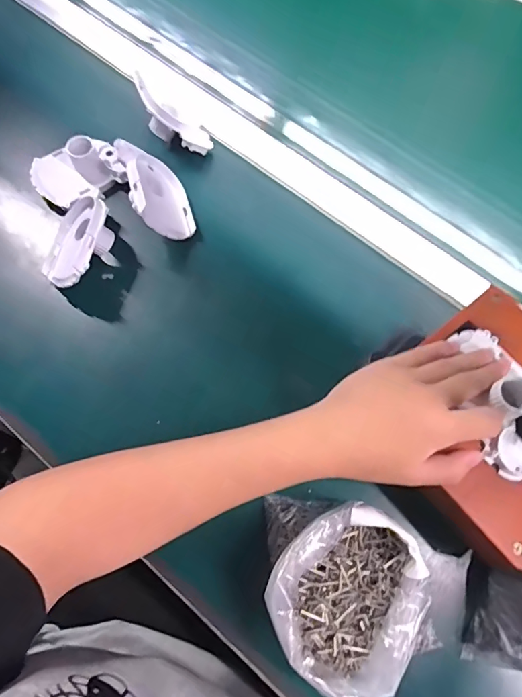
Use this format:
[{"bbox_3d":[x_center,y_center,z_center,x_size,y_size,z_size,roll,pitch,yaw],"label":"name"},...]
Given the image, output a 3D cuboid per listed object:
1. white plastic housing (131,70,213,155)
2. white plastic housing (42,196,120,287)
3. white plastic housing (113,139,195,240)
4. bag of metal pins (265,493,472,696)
[{"bbox_3d":[-0.093,-0.239,0.478,0.100,0.039,0.042,36,74,-16],"label":"white plastic housing"},{"bbox_3d":[-0.158,-0.094,0.435,0.071,0.048,0.087,9,78,40],"label":"white plastic housing"},{"bbox_3d":[-0.104,-0.146,0.444,0.025,0.072,0.088,-29,71,32],"label":"white plastic housing"},{"bbox_3d":[0.065,0.172,0.327,0.132,0.066,0.110,12,72,4],"label":"bag of metal pins"}]

